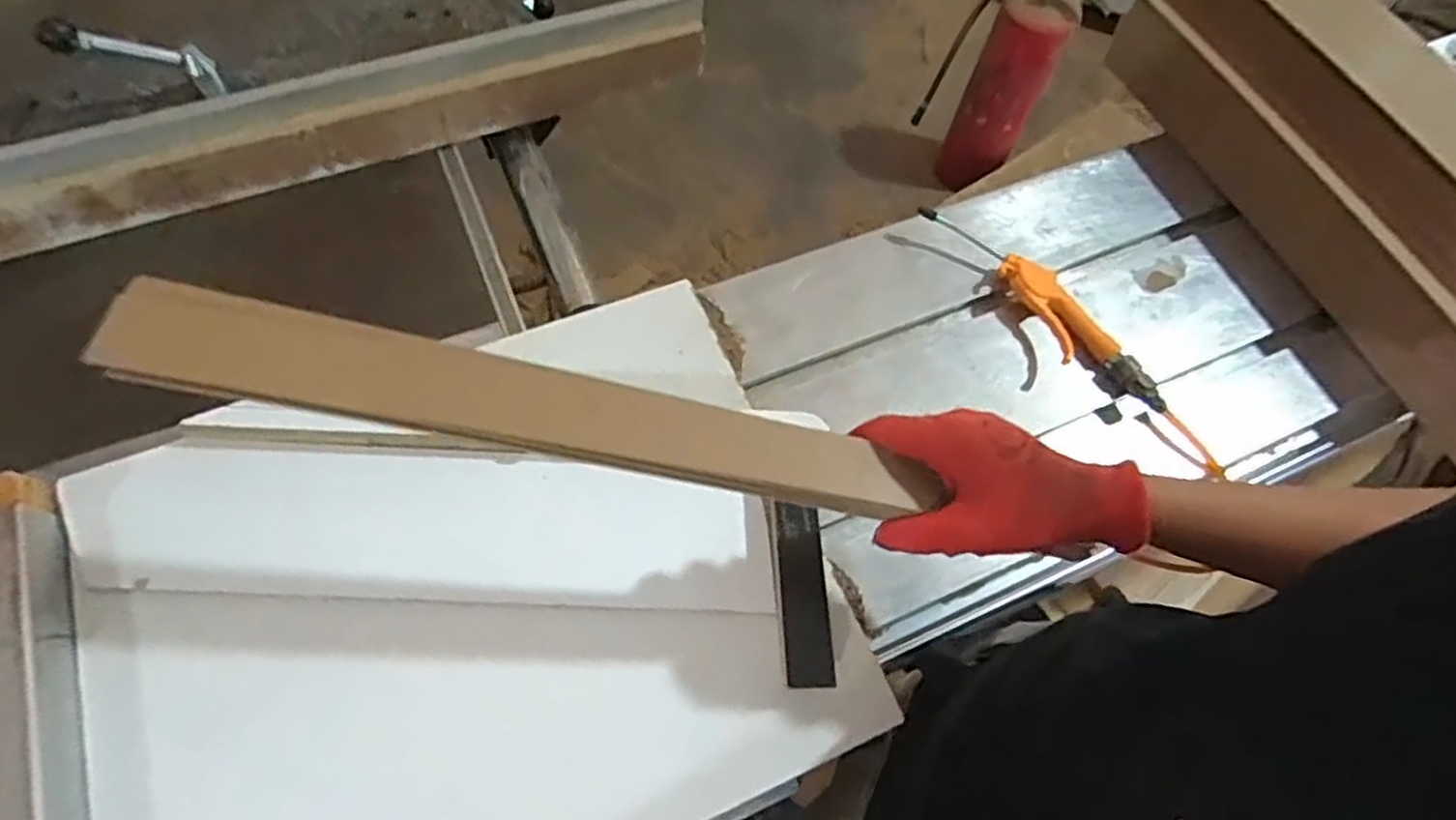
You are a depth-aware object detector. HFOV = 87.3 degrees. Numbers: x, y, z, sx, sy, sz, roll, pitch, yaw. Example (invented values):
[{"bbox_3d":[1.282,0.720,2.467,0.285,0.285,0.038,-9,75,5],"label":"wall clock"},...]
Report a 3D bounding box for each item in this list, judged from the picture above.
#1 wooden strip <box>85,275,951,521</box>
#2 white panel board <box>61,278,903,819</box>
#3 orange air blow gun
[{"bbox_3d":[-0.100,-0.001,0.432,0.446,0.021,0.052,13,64,-9],"label":"wooden strip"},{"bbox_3d":[-0.193,0.138,0.593,0.518,0.025,0.430,-20,69,-13],"label":"white panel board"},{"bbox_3d":[0.304,-0.104,0.735,0.072,0.025,0.275,-30,71,-18],"label":"orange air blow gun"}]

